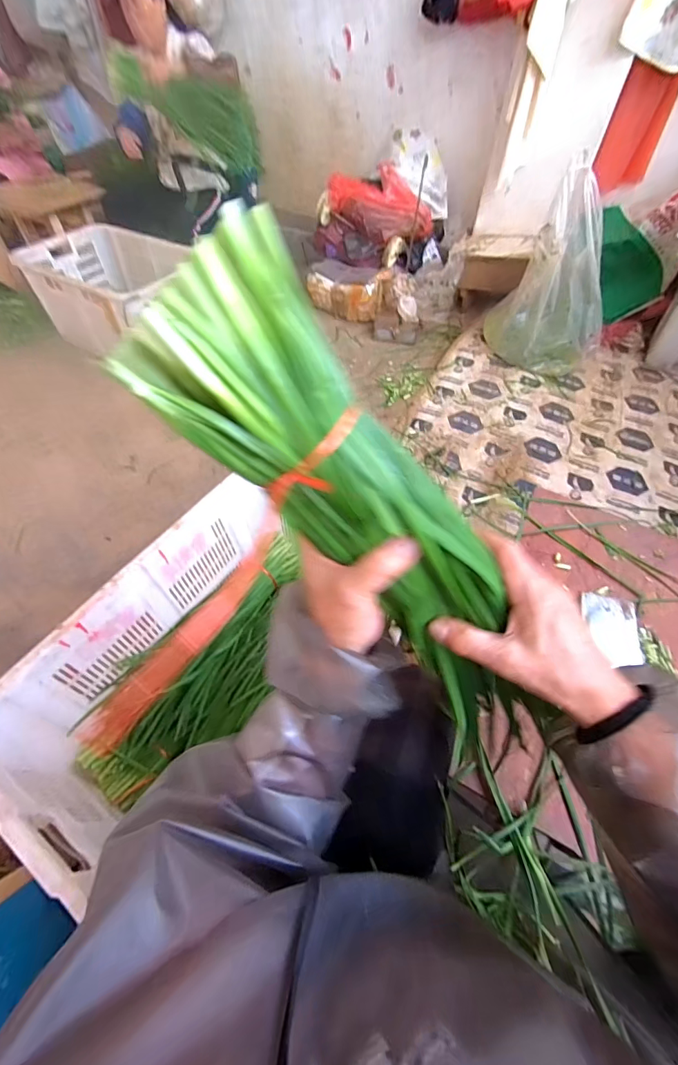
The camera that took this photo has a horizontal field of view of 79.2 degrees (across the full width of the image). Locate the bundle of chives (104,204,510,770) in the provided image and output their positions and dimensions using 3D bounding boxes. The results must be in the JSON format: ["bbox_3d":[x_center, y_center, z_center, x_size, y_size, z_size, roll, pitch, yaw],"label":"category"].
[{"bbox_3d":[0.031,0.005,0.271,0.070,0.360,0.083,-9,42,42],"label":"bundle of chives"}]

